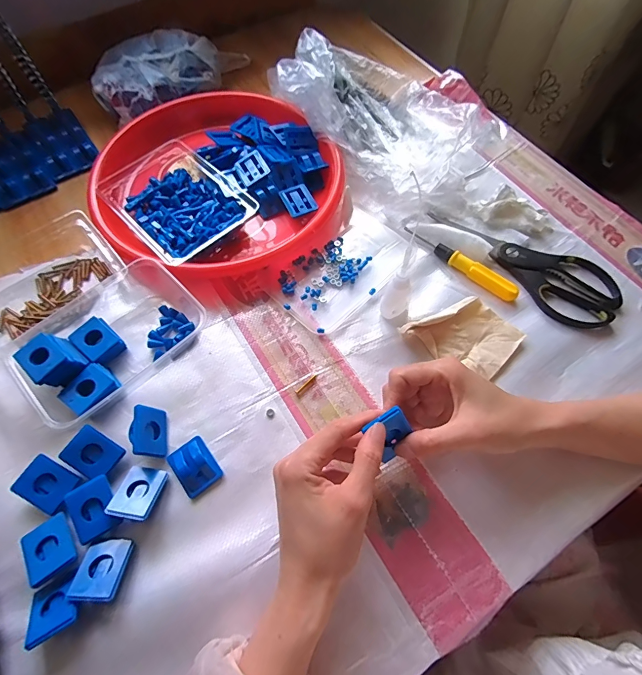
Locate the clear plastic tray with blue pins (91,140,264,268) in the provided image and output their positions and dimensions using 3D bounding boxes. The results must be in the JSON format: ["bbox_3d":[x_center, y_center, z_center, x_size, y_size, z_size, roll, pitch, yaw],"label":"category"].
[{"bbox_3d":[-0.173,-0.160,0.458,0.125,0.036,0.182,-41,70,-18],"label":"clear plastic tray with blue pins"}]

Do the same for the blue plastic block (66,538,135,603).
[{"bbox_3d":[-0.171,0.180,0.299,0.037,0.006,0.045,-3,35,3],"label":"blue plastic block"}]

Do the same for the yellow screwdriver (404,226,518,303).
[{"bbox_3d":[0.157,-0.086,0.435,0.141,0.014,0.018,37,69,17],"label":"yellow screwdriver"}]

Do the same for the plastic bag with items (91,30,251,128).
[{"bbox_3d":[-0.212,-0.387,0.556,0.234,0.059,0.112,-39,70,-17],"label":"plastic bag with items"}]

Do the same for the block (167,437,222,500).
[{"bbox_3d":[-0.112,0.114,0.341,0.034,0.014,0.044,-35,69,-16],"label":"block"}]

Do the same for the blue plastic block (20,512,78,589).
[{"bbox_3d":[-0.214,0.165,0.302,0.034,0.009,0.041,-35,69,-15],"label":"blue plastic block"}]

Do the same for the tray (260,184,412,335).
[{"bbox_3d":[0.022,-0.085,0.431,0.102,0.019,0.163,38,70,17],"label":"tray"}]

